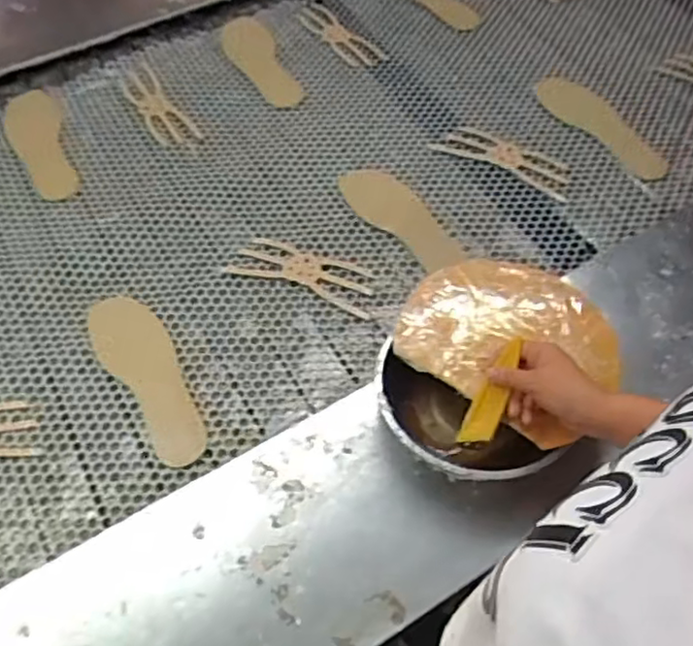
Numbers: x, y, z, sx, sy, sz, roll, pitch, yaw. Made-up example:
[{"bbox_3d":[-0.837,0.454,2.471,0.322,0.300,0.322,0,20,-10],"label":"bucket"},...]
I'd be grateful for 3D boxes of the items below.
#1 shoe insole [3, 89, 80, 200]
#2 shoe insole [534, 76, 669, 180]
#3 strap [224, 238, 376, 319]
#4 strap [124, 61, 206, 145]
[{"bbox_3d":[-0.493,-0.289,1.050,0.084,0.013,0.236,-20,61,-11],"label":"shoe insole"},{"bbox_3d":[0.396,-0.312,1.032,0.089,0.009,0.263,-27,60,-13],"label":"shoe insole"},{"bbox_3d":[-0.058,-0.071,0.903,0.203,0.009,0.077,19,61,11],"label":"strap"},{"bbox_3d":[-0.321,-0.367,1.096,0.063,0.006,0.220,-31,64,-17],"label":"strap"}]

